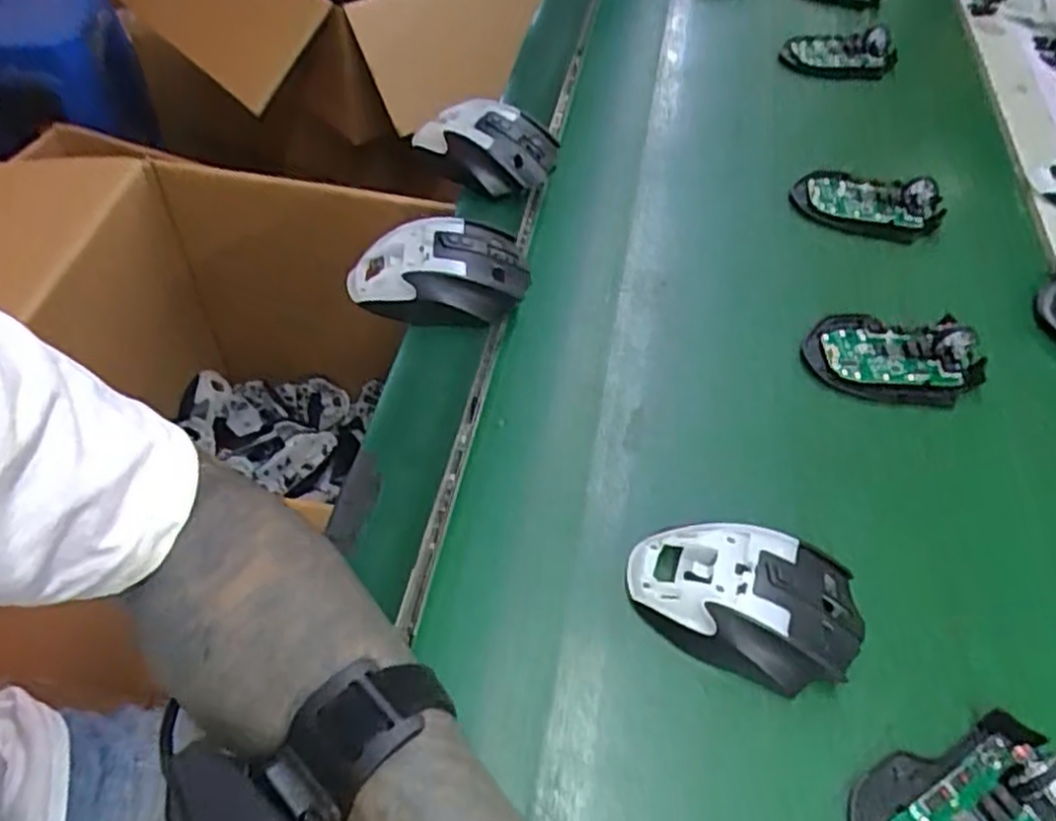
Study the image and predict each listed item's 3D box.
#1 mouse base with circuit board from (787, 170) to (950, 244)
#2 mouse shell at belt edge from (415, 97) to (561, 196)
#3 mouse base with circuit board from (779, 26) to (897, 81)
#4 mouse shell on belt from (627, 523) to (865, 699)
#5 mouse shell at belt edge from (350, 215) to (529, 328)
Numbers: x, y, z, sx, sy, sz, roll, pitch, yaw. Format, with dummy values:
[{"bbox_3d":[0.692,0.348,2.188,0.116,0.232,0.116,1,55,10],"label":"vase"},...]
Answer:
[{"bbox_3d":[0.270,-0.166,0.595,0.112,0.028,0.061,11,54,3],"label":"mouse base with circuit board"},{"bbox_3d":[-0.034,-0.200,0.577,0.110,0.048,0.063,18,54,8],"label":"mouse shell at belt edge"},{"bbox_3d":[0.305,-0.347,0.741,0.122,0.024,0.071,-10,55,-12],"label":"mouse base with circuit board"},{"bbox_3d":[0.109,0.095,0.378,0.112,0.033,0.067,14,54,6],"label":"mouse shell on belt"},{"bbox_3d":[-0.058,-0.090,0.490,0.111,0.040,0.068,6,53,0],"label":"mouse shell at belt edge"}]

